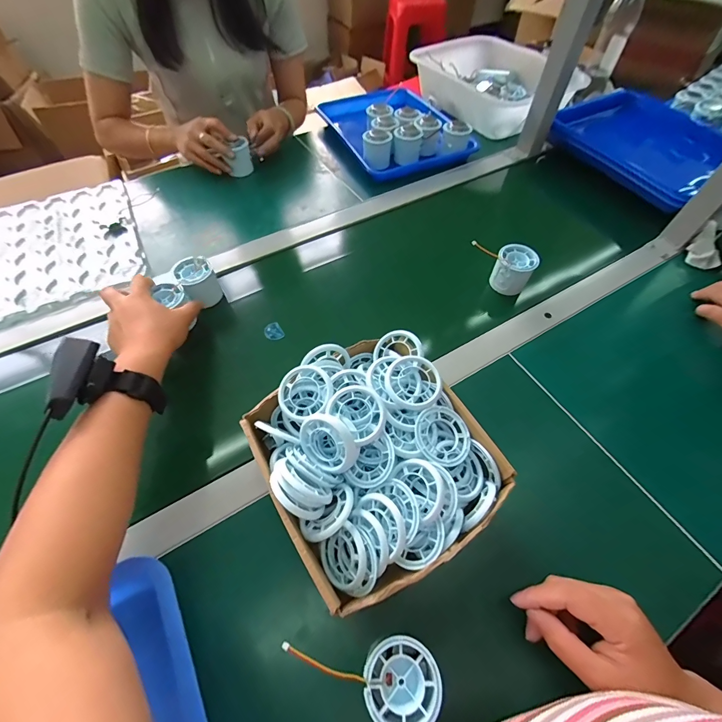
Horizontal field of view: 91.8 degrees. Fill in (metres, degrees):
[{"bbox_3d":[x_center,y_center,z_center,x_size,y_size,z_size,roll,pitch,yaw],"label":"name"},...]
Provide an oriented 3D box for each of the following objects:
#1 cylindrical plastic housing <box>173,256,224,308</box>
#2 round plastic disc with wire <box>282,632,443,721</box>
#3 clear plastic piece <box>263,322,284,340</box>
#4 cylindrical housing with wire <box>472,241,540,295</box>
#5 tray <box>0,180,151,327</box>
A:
[{"bbox_3d":[-0.235,-0.116,0.509,0.047,0.060,0.051,0,58,0],"label":"cylindrical plastic housing"},{"bbox_3d":[0.006,0.225,0.265,0.111,0.014,0.054,27,61,16],"label":"round plastic disc with wire"},{"bbox_3d":[-0.122,-0.040,0.489,0.023,0.008,0.025,-30,63,-18],"label":"clear plastic piece"},{"bbox_3d":[0.207,-0.145,0.513,0.090,0.068,0.046,19,59,11],"label":"cylindrical housing with wire"},{"bbox_3d":[-0.583,-0.150,0.536,0.443,0.017,0.286,-25,61,-15],"label":"tray"}]

